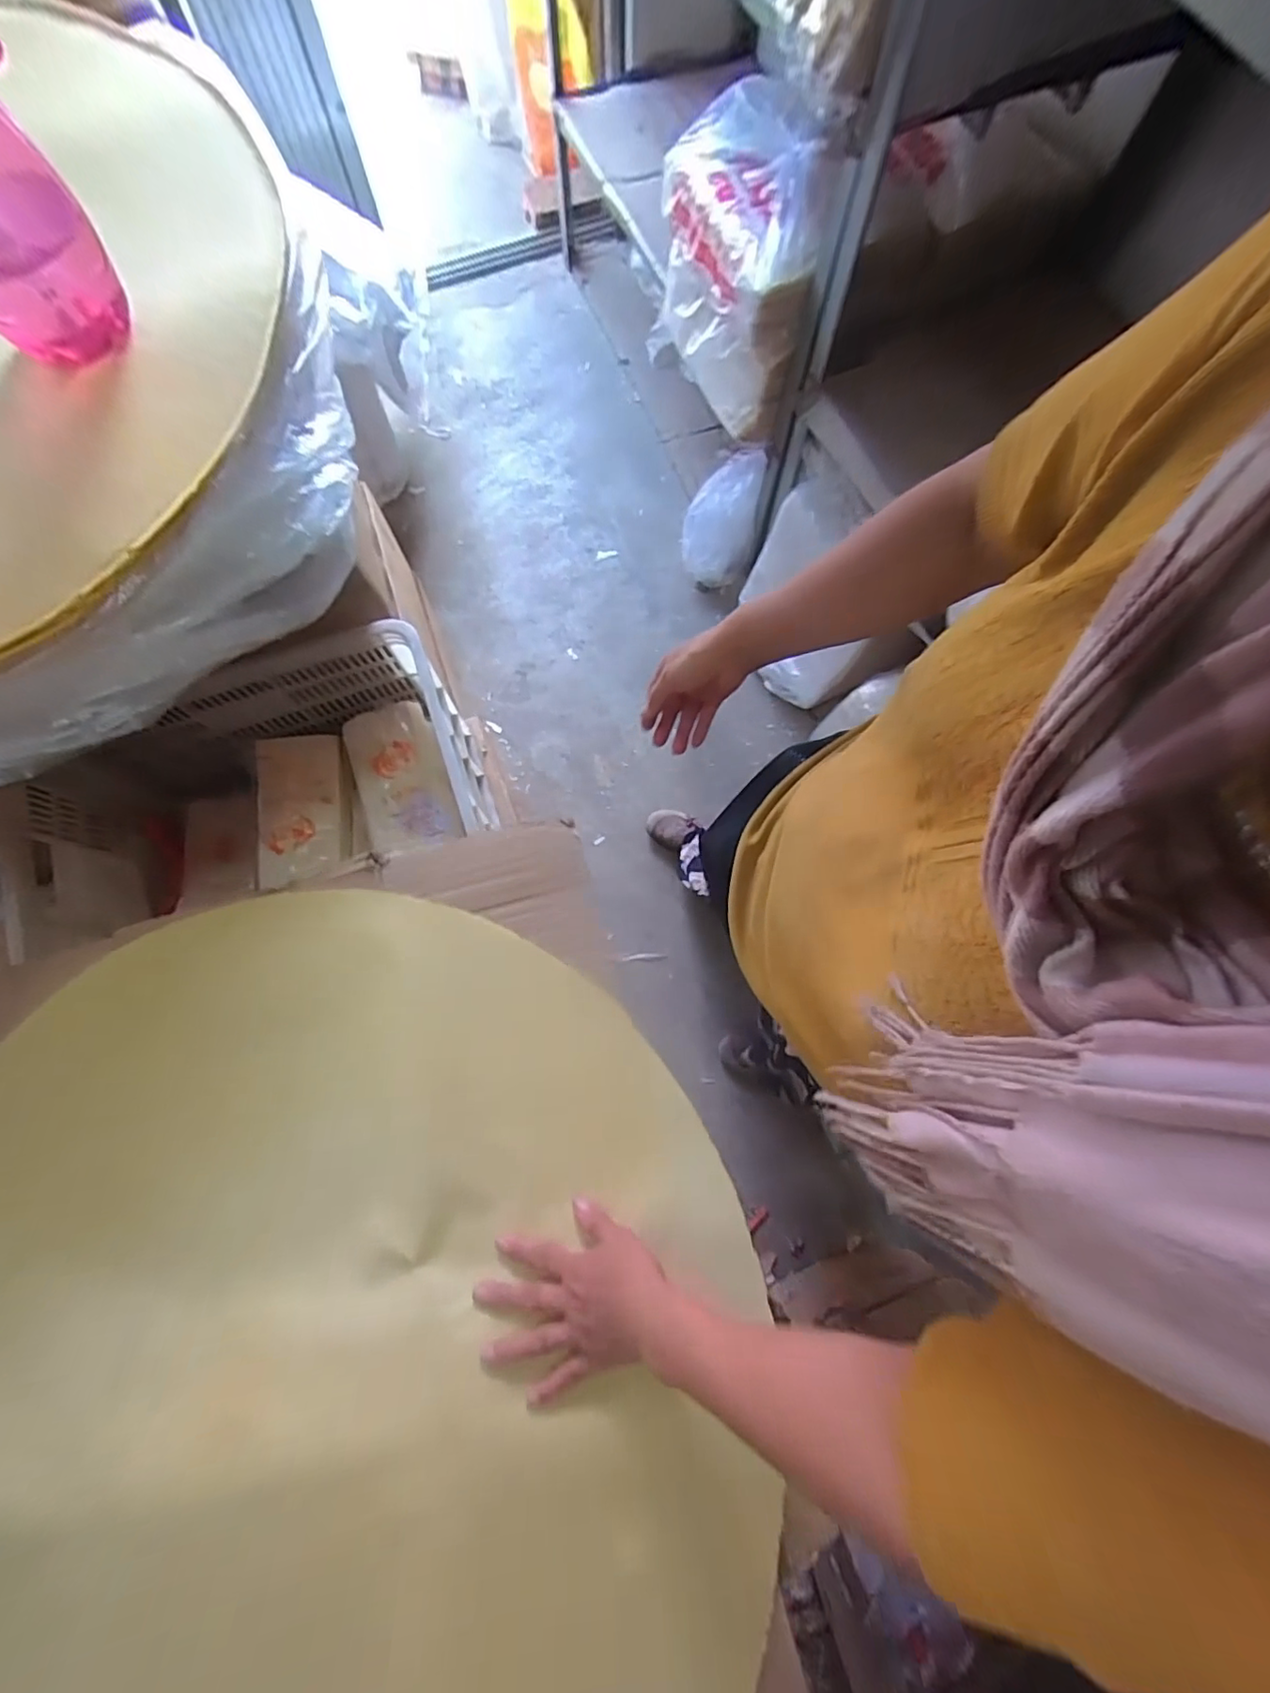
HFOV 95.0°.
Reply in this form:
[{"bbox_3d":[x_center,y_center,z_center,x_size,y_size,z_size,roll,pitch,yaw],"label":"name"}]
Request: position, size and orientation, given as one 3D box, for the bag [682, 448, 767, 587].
[{"bbox_3d":[0.214,-0.842,1.456,0.175,0.261,0.225,8,75,1],"label":"bag"}]

